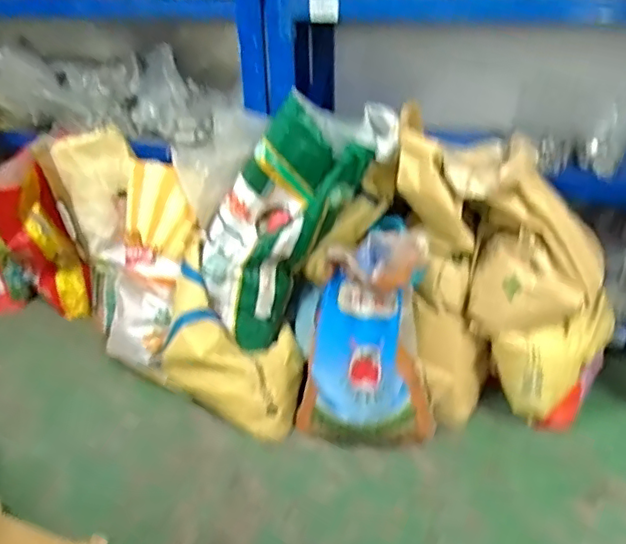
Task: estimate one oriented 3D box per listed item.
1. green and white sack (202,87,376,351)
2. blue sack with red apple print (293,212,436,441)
[{"bbox_3d":[-0.096,-0.107,1.511,0.290,0.648,0.150,31,19,15],"label":"green and white sack"},{"bbox_3d":[0.123,0.179,1.441,0.301,0.539,0.249,-10,31,-14],"label":"blue sack with red apple print"}]

